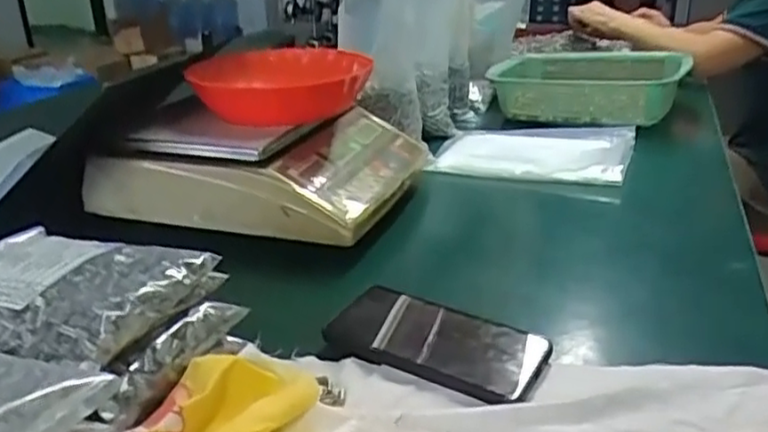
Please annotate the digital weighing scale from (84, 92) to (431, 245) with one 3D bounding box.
[{"bbox_3d":[-0.137,-0.077,0.810,0.309,0.093,0.309,7,25,19],"label":"digital weighing scale"}]

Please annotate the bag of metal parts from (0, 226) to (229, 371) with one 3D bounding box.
[{"bbox_3d":[-0.216,0.050,0.452,0.169,0.039,0.137,3,24,11],"label":"bag of metal parts"}]

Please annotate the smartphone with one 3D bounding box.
[{"bbox_3d":[0.037,0.093,0.515,0.162,0.014,0.077,12,27,29],"label":"smartphone"}]

